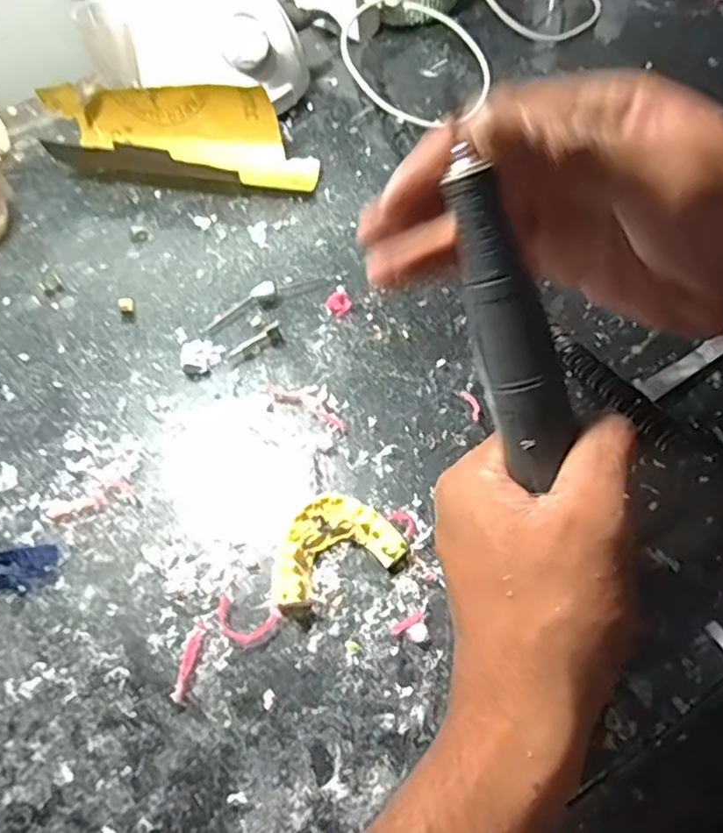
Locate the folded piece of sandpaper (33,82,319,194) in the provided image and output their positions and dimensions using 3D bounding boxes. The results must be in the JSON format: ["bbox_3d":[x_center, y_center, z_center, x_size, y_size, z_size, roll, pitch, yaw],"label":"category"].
[{"bbox_3d":[-0.135,-0.194,0.447,0.213,0.039,0.064,11,61,10],"label":"folded piece of sandpaper"}]

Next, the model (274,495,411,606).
[{"bbox_3d":[-0.014,0.059,0.297,0.061,0.013,0.038,-21,60,-8],"label":"model"}]

